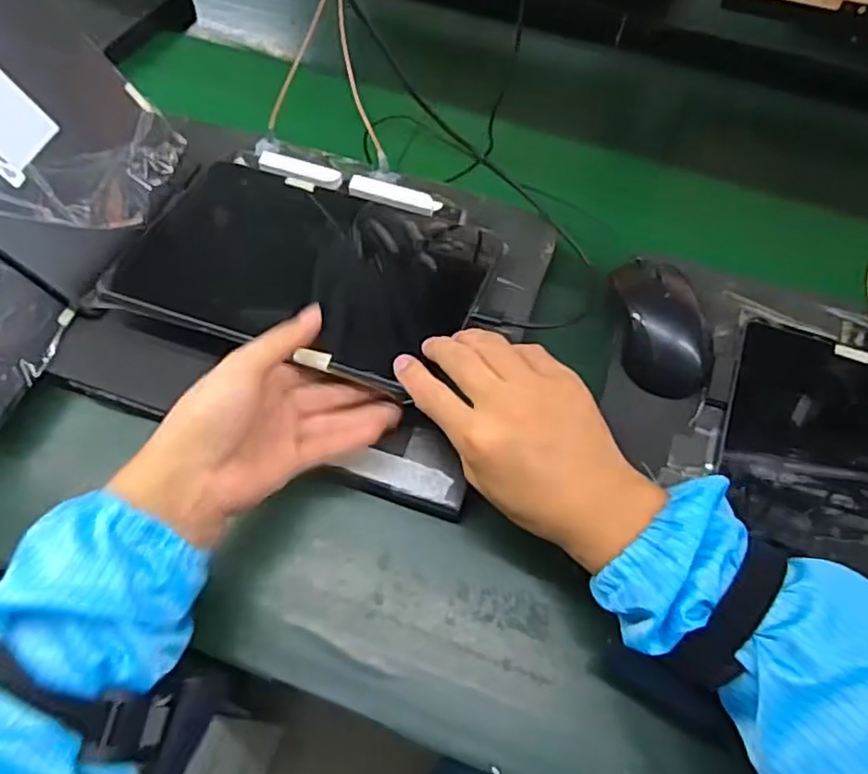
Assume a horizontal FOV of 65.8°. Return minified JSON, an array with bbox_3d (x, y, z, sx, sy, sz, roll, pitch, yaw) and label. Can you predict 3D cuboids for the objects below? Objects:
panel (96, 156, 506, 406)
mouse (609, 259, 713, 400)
[{"bbox_3d":[-0.092,-0.089,0.496,0.253,0.008,0.169,15,55,10],"label":"panel"},{"bbox_3d":[0.167,-0.047,0.491,0.057,0.032,0.106,-6,63,-4],"label":"mouse"}]

